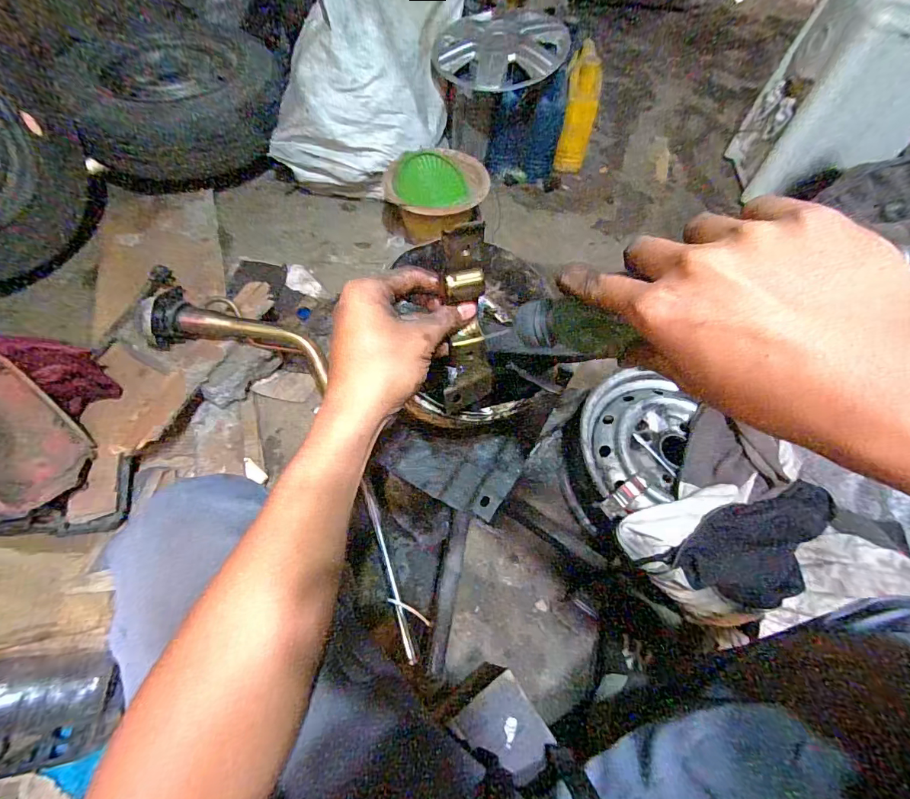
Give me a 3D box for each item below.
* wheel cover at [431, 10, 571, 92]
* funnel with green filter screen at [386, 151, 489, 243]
[{"bbox_3d":[0.122,-0.937,1.130,0.349,0.059,0.319,33,73,20],"label":"wheel cover"},{"bbox_3d":[-0.047,-0.509,1.109,0.255,0.159,0.204,-27,66,-18],"label":"funnel with green filter screen"}]

